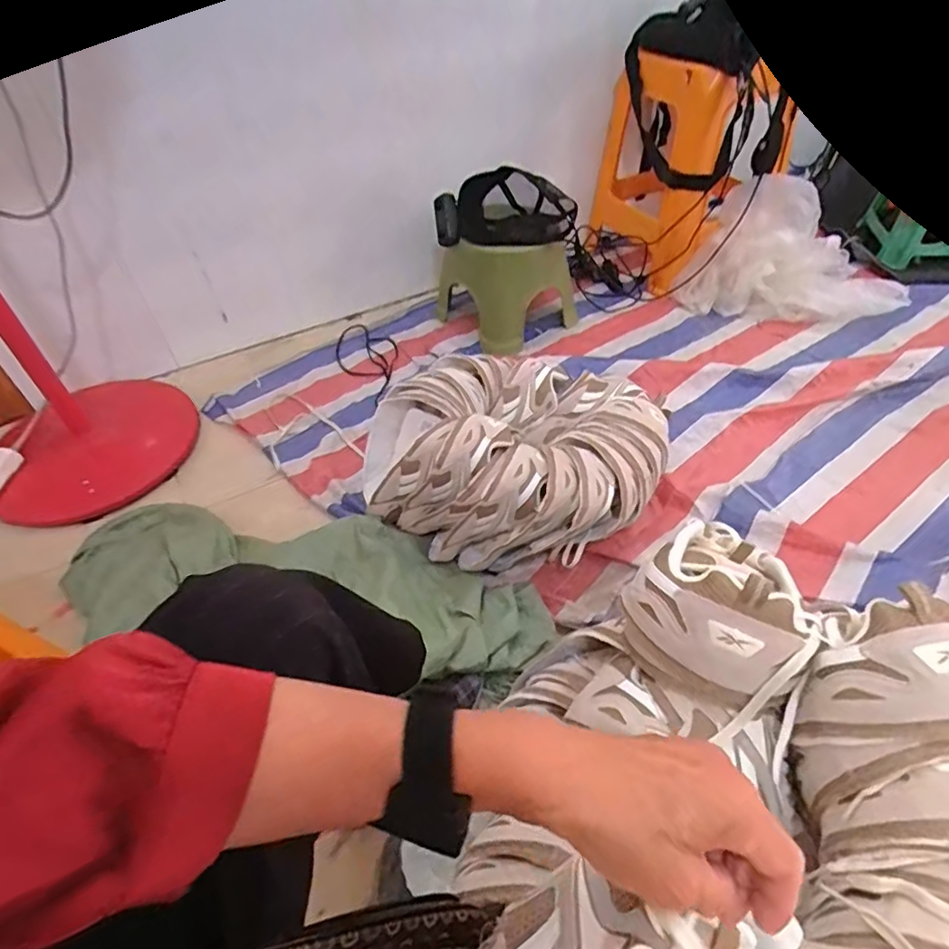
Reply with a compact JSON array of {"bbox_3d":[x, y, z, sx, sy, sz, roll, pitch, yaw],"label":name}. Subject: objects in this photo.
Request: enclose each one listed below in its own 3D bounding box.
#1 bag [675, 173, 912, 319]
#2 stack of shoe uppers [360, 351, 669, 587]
[{"bbox_3d":[0.740,-0.509,1.325,0.467,0.259,0.202,-1,47,5],"label":"bag"},{"bbox_3d":[0.062,-0.029,0.980,0.476,0.216,0.377,-11,47,-5],"label":"stack of shoe uppers"}]

